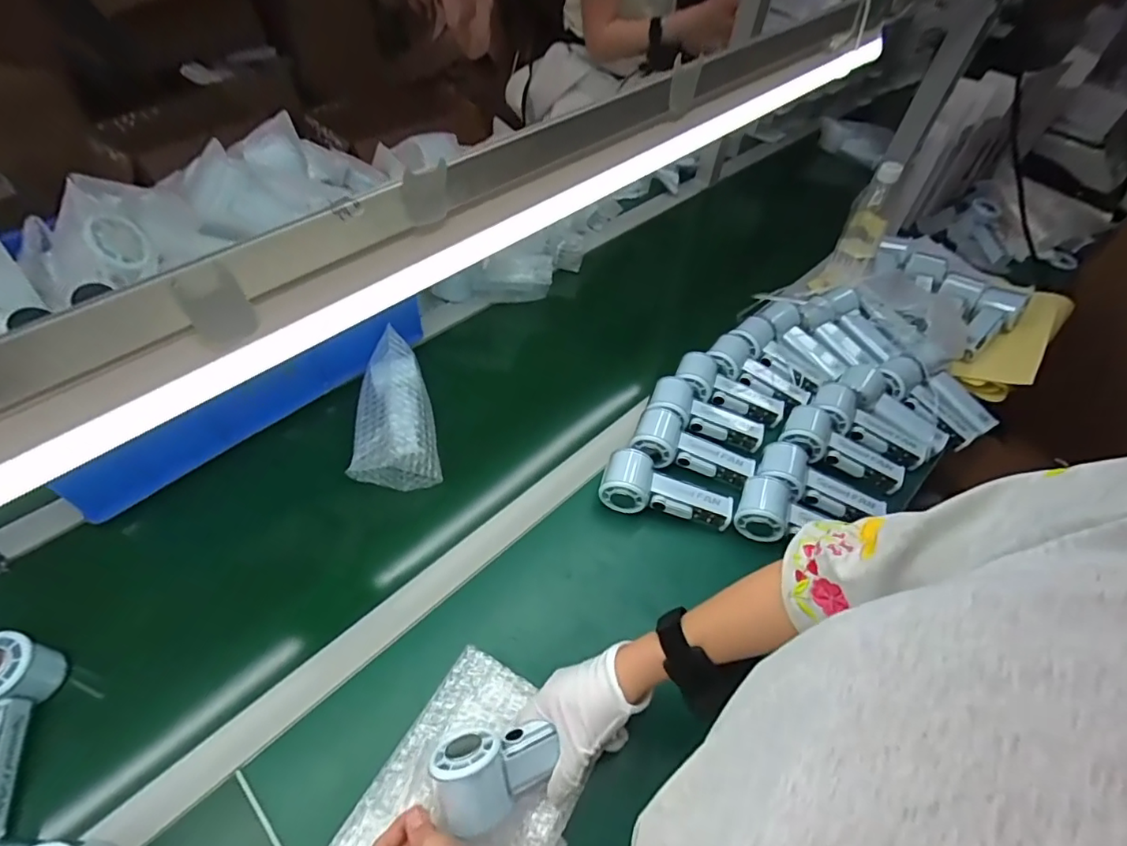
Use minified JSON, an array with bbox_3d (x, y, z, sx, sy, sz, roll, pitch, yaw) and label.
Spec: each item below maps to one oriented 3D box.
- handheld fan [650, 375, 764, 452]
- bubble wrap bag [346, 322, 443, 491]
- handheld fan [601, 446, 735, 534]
[{"bbox_3d":[0.188,-0.011,0.716,0.155,0.045,0.062,18,52,9],"label":"handheld fan"},{"bbox_3d":[-0.209,-0.019,0.681,0.092,0.074,0.196,-5,52,-10],"label":"bubble wrap bag"},{"bbox_3d":[0.124,0.081,0.645,0.153,0.059,0.064,15,51,6],"label":"handheld fan"}]

